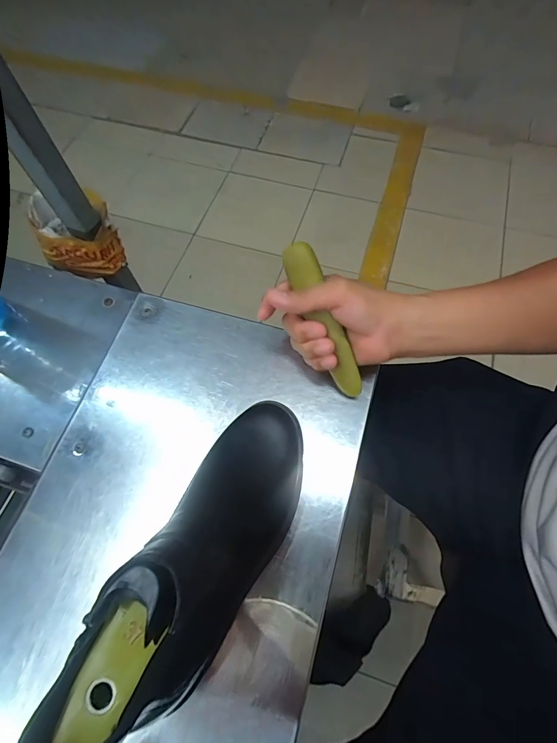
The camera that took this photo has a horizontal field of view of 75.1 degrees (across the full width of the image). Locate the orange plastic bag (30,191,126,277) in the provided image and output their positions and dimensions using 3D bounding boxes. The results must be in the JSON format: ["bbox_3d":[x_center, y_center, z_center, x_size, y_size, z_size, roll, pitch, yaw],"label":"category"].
[{"bbox_3d":[-0.269,-0.189,0.491,0.102,0.075,0.090,-5,66,0],"label":"orange plastic bag"}]

